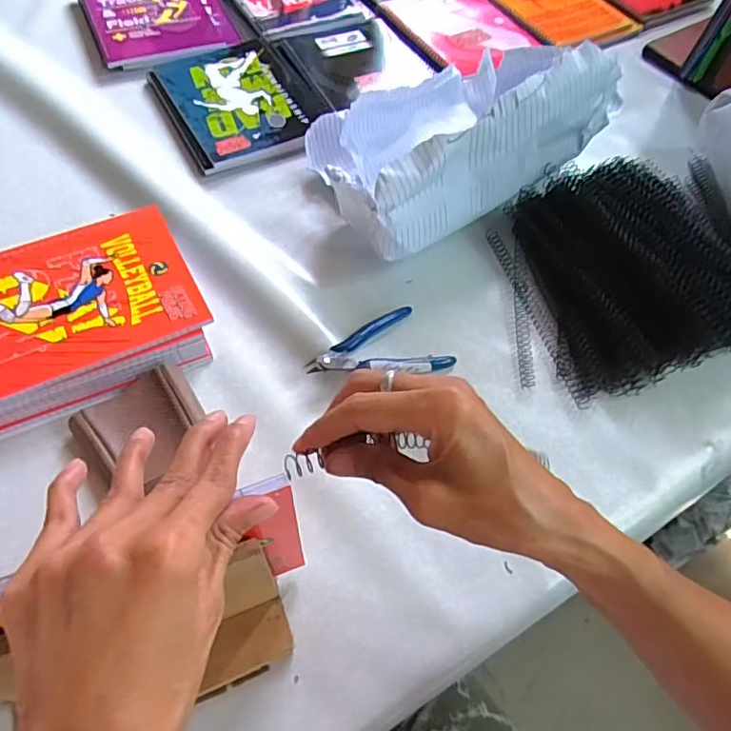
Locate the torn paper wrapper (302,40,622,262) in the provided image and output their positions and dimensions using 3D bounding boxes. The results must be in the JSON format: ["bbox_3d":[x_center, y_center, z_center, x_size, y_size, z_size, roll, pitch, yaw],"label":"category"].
[{"bbox_3d":[0.083,-0.245,0.548,0.281,0.146,0.194,-27,64,-19],"label":"torn paper wrapper"}]

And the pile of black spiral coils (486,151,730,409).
[{"bbox_3d":[0.243,-0.097,0.518,0.248,0.060,0.232,-14,60,-12],"label":"pile of black spiral coils"}]

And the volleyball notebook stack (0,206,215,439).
[{"bbox_3d":[-0.248,-0.042,0.469,0.204,0.035,0.161,-23,62,-17],"label":"volleyball notebook stack"}]

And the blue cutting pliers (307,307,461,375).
[{"bbox_3d":[0.010,-0.007,0.472,0.113,0.021,0.071,-27,64,-19],"label":"blue cutting pliers"}]

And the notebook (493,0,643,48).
[{"bbox_3d":[0.272,-0.530,0.808,0.162,0.013,0.212,-21,62,-16],"label":"notebook"}]

